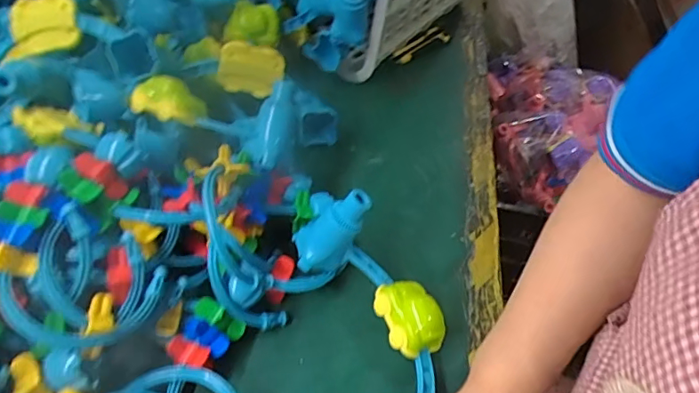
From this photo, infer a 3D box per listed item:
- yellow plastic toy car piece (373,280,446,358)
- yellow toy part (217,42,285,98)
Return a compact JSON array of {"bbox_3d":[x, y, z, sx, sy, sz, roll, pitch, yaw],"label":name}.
[{"bbox_3d":[0.065,0.135,0.551,0.064,0.045,0.080,-17,53,-18],"label":"yellow plastic toy car piece"},{"bbox_3d":[-0.127,-0.164,0.648,0.080,0.070,0.018,-1,50,-6],"label":"yellow toy part"}]

